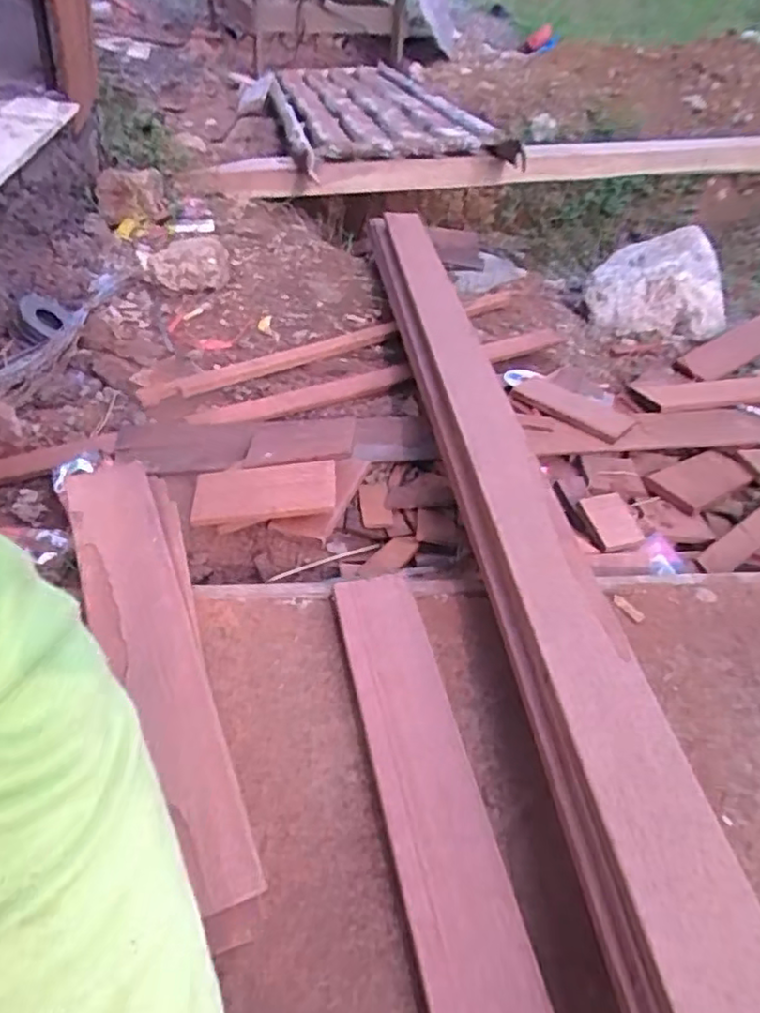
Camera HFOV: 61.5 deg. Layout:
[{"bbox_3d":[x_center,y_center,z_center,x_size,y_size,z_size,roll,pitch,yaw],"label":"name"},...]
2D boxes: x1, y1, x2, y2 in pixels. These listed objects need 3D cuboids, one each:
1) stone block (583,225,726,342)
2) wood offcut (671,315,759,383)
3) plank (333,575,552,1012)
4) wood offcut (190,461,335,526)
[{"bbox_3d":[0.462,-0.378,1.071,0.225,0.147,0.125,11,43,4],"label":"stone block"},{"bbox_3d":[0.596,-0.271,1.039,0.284,0.022,0.068,-28,51,-14],"label":"wood offcut"},{"bbox_3d":[0.049,0.241,0.367,0.063,0.024,0.490,-6,44,-13],"label":"plank"},{"bbox_3d":[-0.120,-0.015,0.667,0.144,0.018,0.064,-4,50,3],"label":"wood offcut"}]

